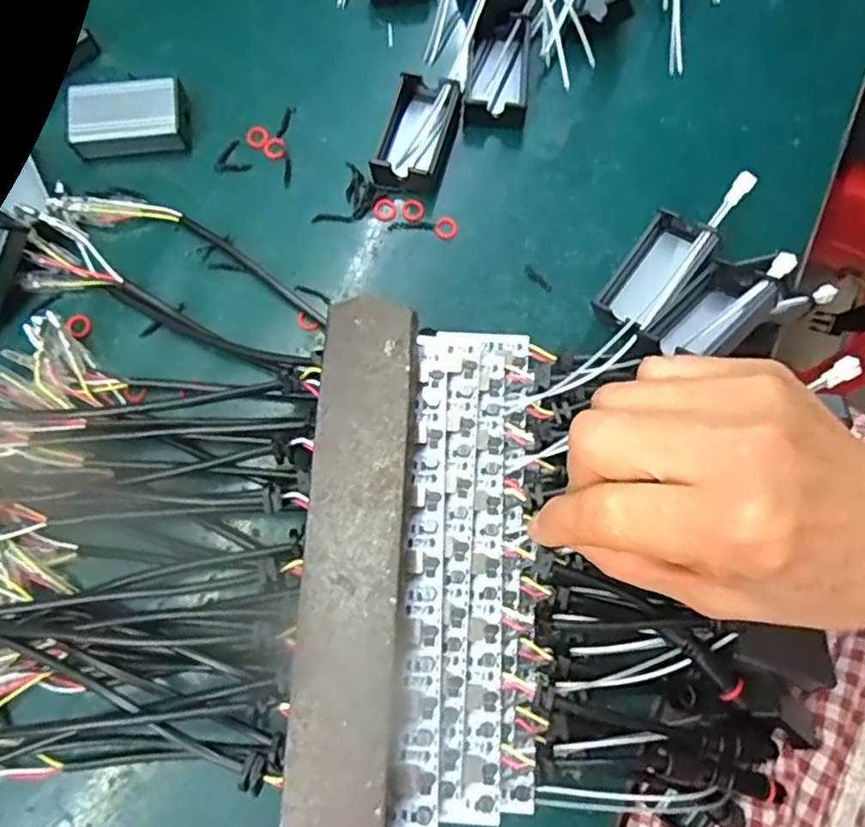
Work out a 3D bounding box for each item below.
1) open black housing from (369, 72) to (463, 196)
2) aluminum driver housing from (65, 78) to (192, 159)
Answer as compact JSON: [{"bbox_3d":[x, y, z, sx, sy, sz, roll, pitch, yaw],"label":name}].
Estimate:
[{"bbox_3d":[-0.007,-0.130,0.306,0.032,0.015,0.053,14,77,2],"label":"open black housing"},{"bbox_3d":[-0.140,-0.137,0.302,0.051,0.017,0.029,-7,77,-3],"label":"aluminum driver housing"}]

